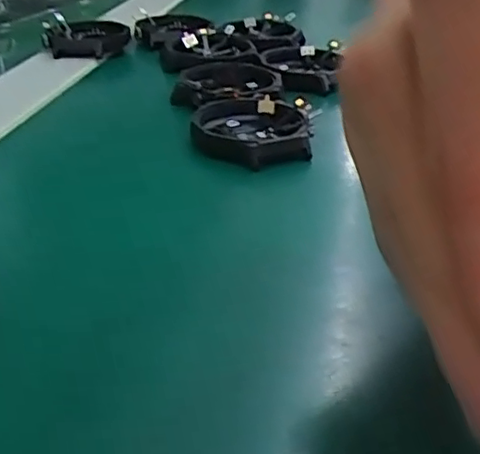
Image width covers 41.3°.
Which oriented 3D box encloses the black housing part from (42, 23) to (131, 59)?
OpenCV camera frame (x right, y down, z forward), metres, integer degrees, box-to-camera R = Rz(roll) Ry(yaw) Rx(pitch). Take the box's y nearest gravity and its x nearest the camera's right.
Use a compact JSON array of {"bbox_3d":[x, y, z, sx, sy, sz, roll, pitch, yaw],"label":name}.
[{"bbox_3d":[-0.092,-0.114,0.385,0.050,0.011,0.056,-5,31,-11],"label":"black housing part"}]

